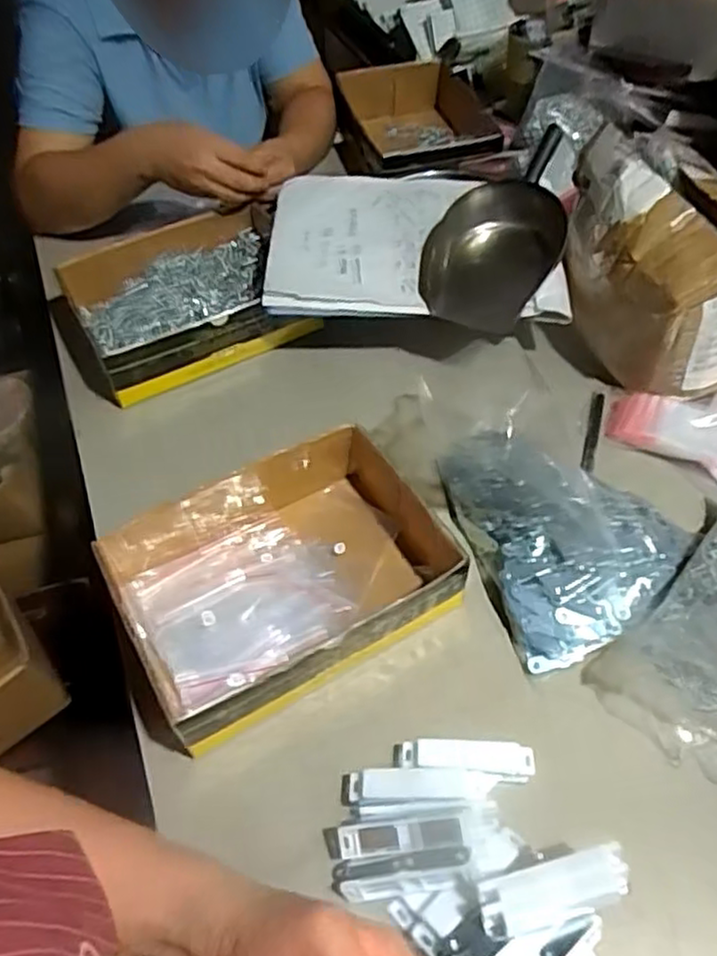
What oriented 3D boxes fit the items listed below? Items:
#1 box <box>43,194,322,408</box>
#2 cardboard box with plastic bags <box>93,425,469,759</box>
[{"bbox_3d":[-0.200,-0.201,0.797,0.262,0.067,0.198,-22,55,-14],"label":"box"},{"bbox_3d":[-0.067,0.078,0.591,0.251,0.070,0.195,-25,56,-16],"label":"cardboard box with plastic bags"}]

